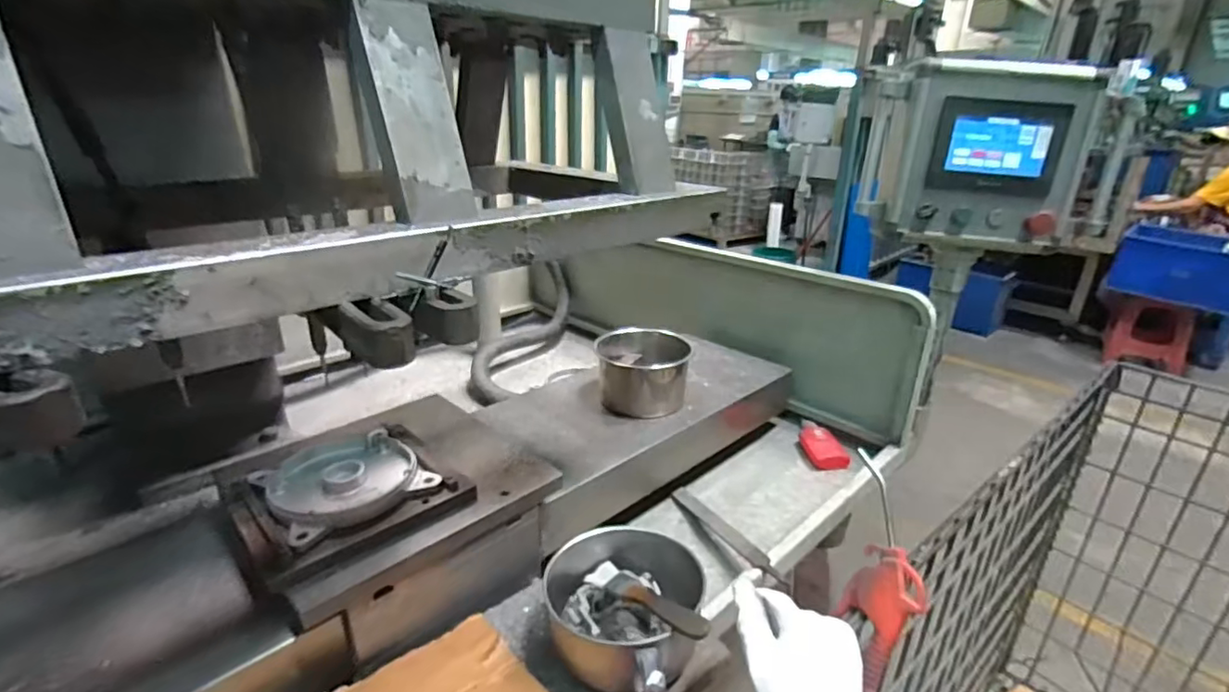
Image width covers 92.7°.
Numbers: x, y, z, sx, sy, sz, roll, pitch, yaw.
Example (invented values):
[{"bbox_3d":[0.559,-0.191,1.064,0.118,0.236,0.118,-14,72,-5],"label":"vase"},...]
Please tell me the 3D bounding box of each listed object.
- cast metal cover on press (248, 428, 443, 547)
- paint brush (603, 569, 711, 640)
[{"bbox_3d":[-0.284,0.139,0.617,0.142,0.021,0.143,22,30,39],"label":"cast metal cover on press"},{"bbox_3d":[0.037,0.225,0.516,0.032,0.009,0.142,-13,4,-31],"label":"paint brush"}]

